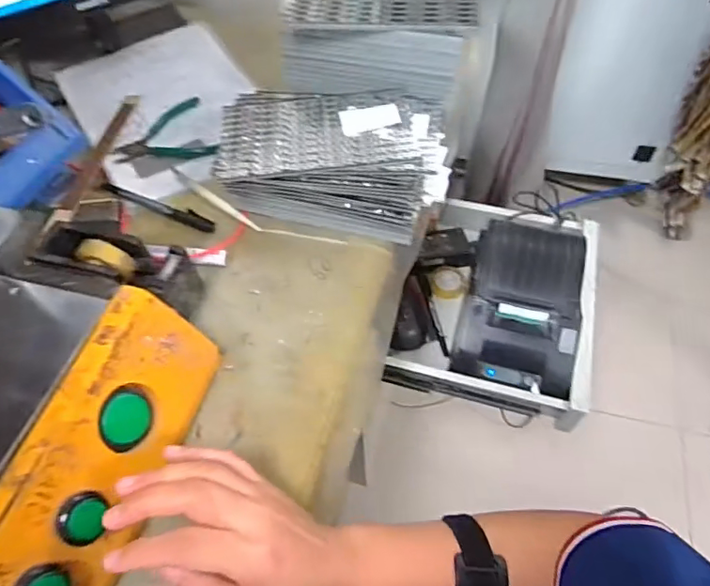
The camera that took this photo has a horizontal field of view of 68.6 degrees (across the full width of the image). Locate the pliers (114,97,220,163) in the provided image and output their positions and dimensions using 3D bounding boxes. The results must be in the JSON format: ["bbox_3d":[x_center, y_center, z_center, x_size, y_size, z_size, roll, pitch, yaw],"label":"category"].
[{"bbox_3d":[-0.227,-0.185,0.615,0.110,0.012,0.099,-22,57,-12],"label":"pliers"}]

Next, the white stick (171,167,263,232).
[{"bbox_3d":[-0.153,-0.100,0.555,0.145,0.009,0.013,36,64,25],"label":"white stick"}]

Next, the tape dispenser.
[{"bbox_3d":[-0.205,-0.018,0.442,0.138,0.062,0.066,15,56,-2],"label":"tape dispenser"}]

